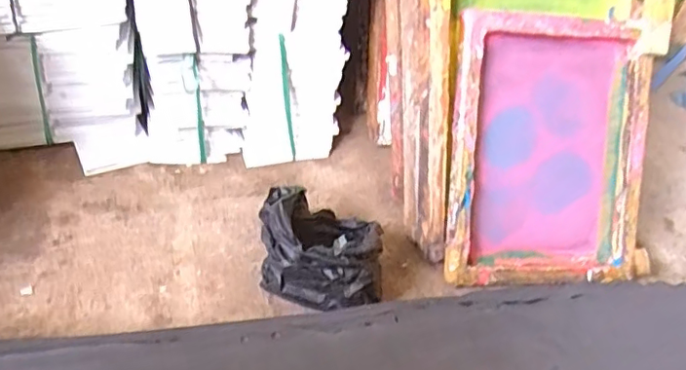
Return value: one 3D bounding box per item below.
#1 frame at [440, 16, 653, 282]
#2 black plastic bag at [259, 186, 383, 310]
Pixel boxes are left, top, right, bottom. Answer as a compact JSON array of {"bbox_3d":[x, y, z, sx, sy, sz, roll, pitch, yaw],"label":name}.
[{"bbox_3d":[0.307,-0.052,0.889,0.291,0.392,0.053,0,9,-10],"label":"frame"},{"bbox_3d":[-0.030,0.089,0.825,0.167,0.130,0.146,5,40,-2],"label":"black plastic bag"}]

